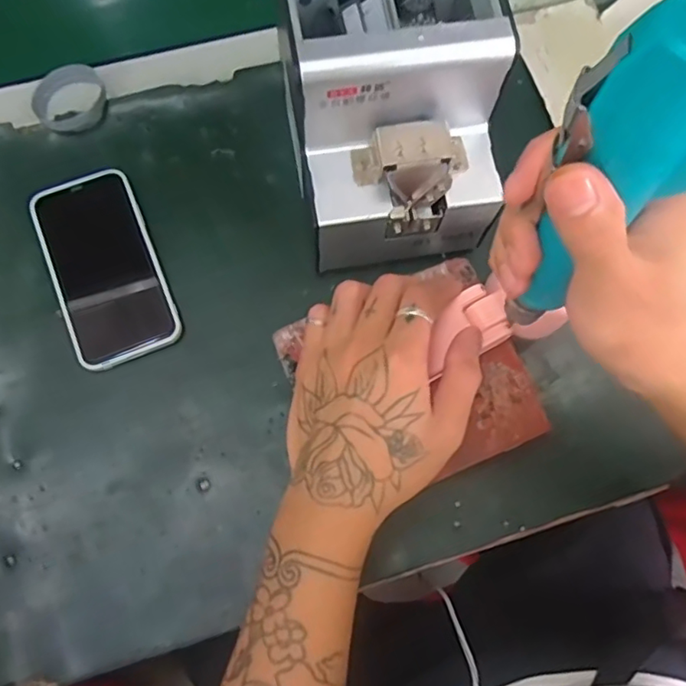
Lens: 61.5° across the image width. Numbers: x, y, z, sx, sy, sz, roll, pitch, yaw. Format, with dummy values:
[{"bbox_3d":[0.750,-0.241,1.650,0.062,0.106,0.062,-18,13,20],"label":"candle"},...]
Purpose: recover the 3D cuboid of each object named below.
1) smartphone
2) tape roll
[{"bbox_3d":[-0.174,-0.057,0.419,0.073,0.005,0.146,-22,76,-7],"label":"smartphone"},{"bbox_3d":[-0.215,-0.191,0.452,0.056,0.015,0.048,-11,74,-4],"label":"tape roll"}]

